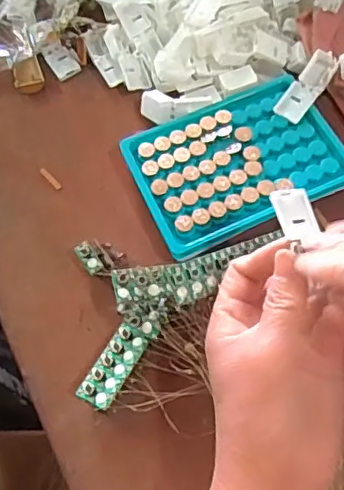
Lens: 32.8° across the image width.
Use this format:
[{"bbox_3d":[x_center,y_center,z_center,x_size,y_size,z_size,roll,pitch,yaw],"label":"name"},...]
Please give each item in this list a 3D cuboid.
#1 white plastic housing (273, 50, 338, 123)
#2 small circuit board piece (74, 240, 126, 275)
[{"bbox_3d":[0.093,-0.110,0.401,0.020,0.010,0.054,35,75,14],"label":"white plastic housing"},{"bbox_3d":[-0.046,0.007,0.375,0.024,0.015,0.023,-35,67,-10],"label":"small circuit board piece"}]

